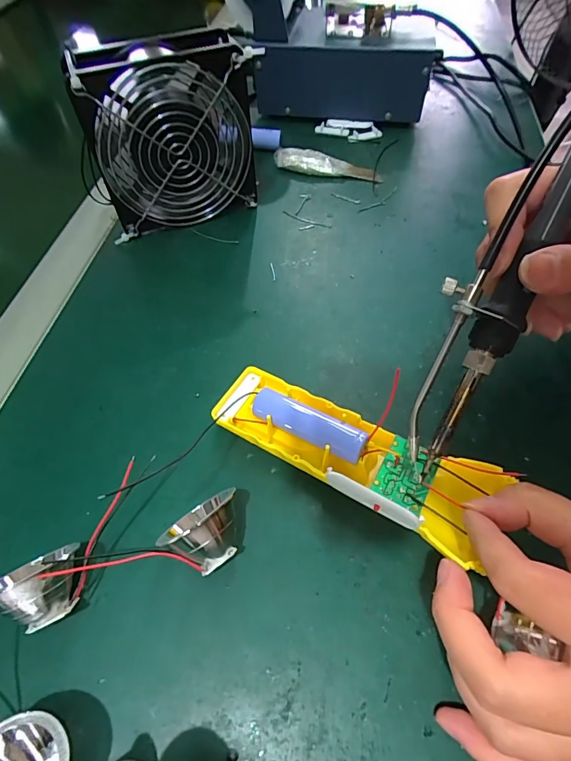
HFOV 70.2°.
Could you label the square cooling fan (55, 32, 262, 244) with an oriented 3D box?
[{"bbox_3d":[-0.088,-0.188,0.321,0.120,0.125,0.047,-18,58,-10],"label":"square cooling fan"}]

